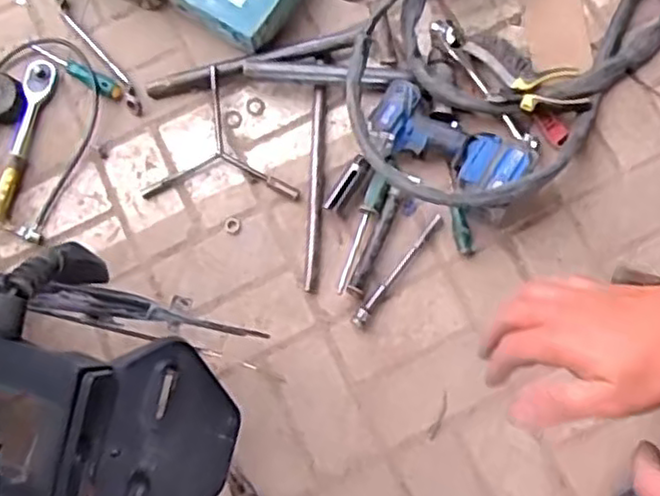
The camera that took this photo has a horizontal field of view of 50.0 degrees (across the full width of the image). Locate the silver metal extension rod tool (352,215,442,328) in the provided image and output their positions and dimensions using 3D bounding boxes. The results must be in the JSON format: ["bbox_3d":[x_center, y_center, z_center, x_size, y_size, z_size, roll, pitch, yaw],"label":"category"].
[{"bbox_3d":[0.100,0.033,1.016,0.017,0.014,0.201,39,80,9],"label":"silver metal extension rod tool"}]

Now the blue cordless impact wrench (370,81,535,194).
[{"bbox_3d":[0.163,-0.143,1.016,0.227,0.091,0.105,32,79,8],"label":"blue cordless impact wrench"}]

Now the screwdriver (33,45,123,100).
[{"bbox_3d":[-0.392,-0.272,1.091,0.168,0.021,0.023,28,79,7],"label":"screwdriver"}]

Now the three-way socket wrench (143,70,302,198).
[{"bbox_3d":[-0.140,-0.129,1.055,0.206,0.043,0.215,27,79,7],"label":"three-way socket wrench"}]

